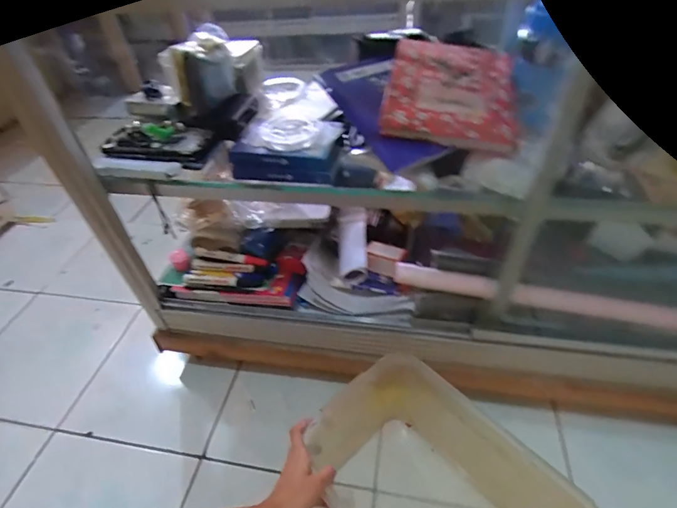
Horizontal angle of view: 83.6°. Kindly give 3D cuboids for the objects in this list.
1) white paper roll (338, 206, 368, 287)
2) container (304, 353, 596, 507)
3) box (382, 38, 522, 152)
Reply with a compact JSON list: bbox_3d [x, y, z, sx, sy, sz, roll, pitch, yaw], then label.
[{"bbox_3d":[0.025,-0.013,0.685,0.055,0.054,0.162,-2,44,4],"label":"white paper roll"},{"bbox_3d":[0.131,0.324,0.510,0.325,0.182,0.197,31,56,33],"label":"container"},{"bbox_3d":[0.153,-0.228,0.511,0.165,0.022,0.230,10,55,6],"label":"box"}]

